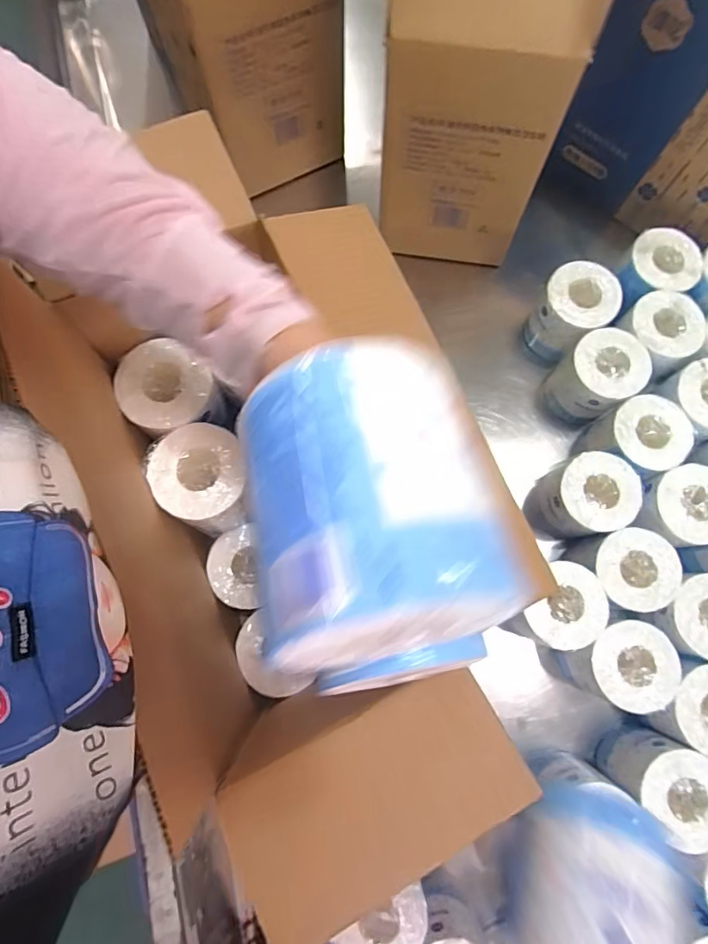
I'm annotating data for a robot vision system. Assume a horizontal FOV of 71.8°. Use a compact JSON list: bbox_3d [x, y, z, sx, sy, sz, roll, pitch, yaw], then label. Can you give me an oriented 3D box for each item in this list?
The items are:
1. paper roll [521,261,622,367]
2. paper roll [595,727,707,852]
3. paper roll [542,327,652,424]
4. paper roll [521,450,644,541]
[{"bbox_3d":[0.315,-0.229,0.724,0.092,0.135,0.088,0,78,0],"label":"paper roll"},{"bbox_3d":[0.358,0.360,0.566,0.097,0.083,0.107,-40,81,-8],"label":"paper roll"},{"bbox_3d":[0.340,-0.130,0.700,0.102,0.123,0.099,-31,79,-7],"label":"paper roll"},{"bbox_3d":[0.300,0.037,0.654,0.113,0.103,0.096,-31,79,-6],"label":"paper roll"}]

